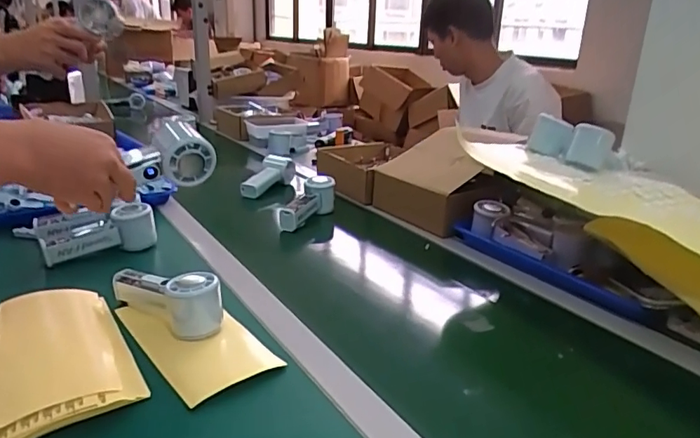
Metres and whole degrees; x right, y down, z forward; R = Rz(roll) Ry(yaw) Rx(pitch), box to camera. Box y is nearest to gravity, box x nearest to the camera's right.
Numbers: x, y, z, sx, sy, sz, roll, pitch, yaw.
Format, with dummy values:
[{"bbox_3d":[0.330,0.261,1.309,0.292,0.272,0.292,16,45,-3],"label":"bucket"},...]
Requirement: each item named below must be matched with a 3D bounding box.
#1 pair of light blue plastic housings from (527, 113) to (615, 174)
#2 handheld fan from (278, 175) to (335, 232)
[{"bbox_3d":[0.355,-0.128,0.839,0.073,0.055,0.119,-8,23,-24],"label":"pair of light blue plastic housings"},{"bbox_3d":[-0.075,-0.025,0.926,0.045,0.071,0.136,10,22,20],"label":"handheld fan"}]

